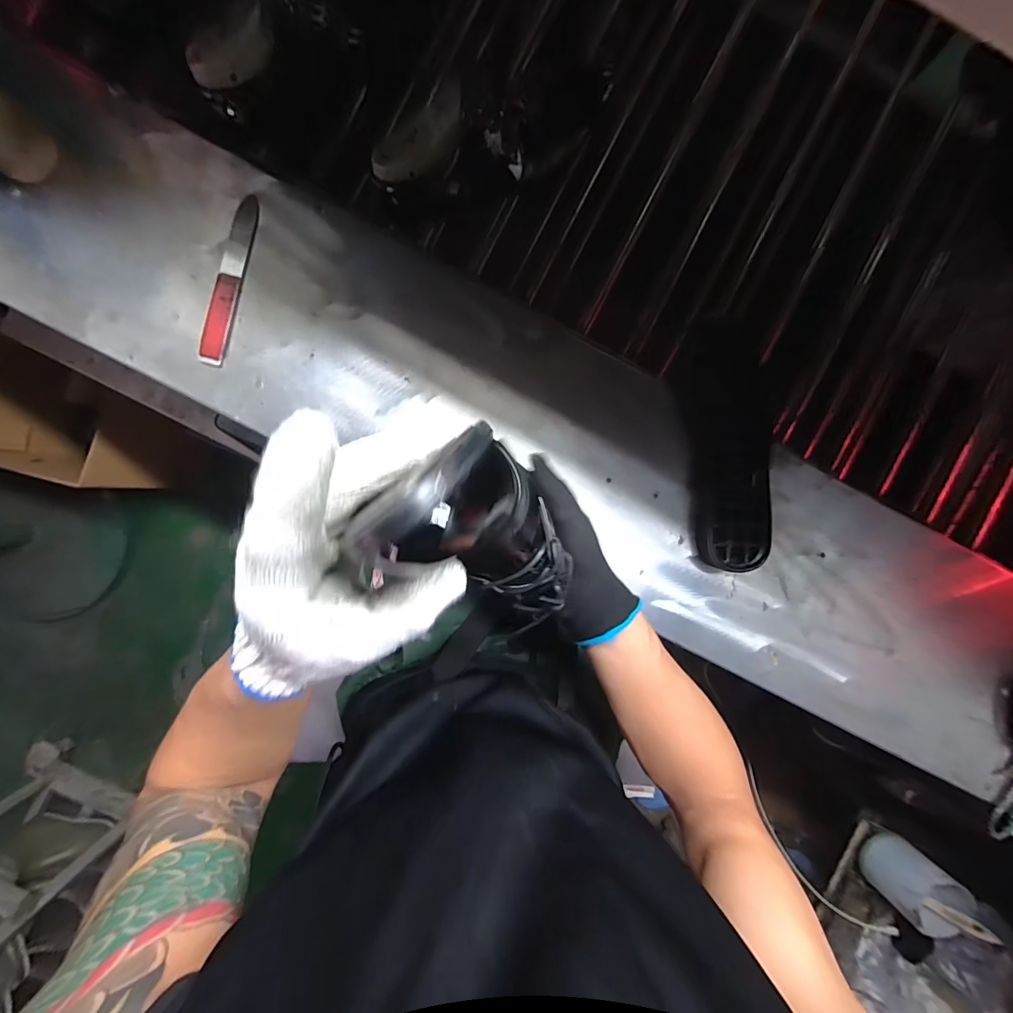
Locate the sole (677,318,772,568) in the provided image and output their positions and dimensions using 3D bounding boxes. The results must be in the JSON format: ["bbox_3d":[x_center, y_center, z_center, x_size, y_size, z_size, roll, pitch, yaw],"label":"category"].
[{"bbox_3d":[0.227,-0.066,0.452,0.081,0.028,0.251,-6,92,-2],"label":"sole"}]

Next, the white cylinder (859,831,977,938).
[{"bbox_3d":[0.622,0.577,0.674,0.098,0.084,0.089,40,90,-3],"label":"white cylinder"}]

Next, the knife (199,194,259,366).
[{"bbox_3d":[-0.271,-0.221,0.430,0.025,0.007,0.164,16,92,-2],"label":"knife"}]

